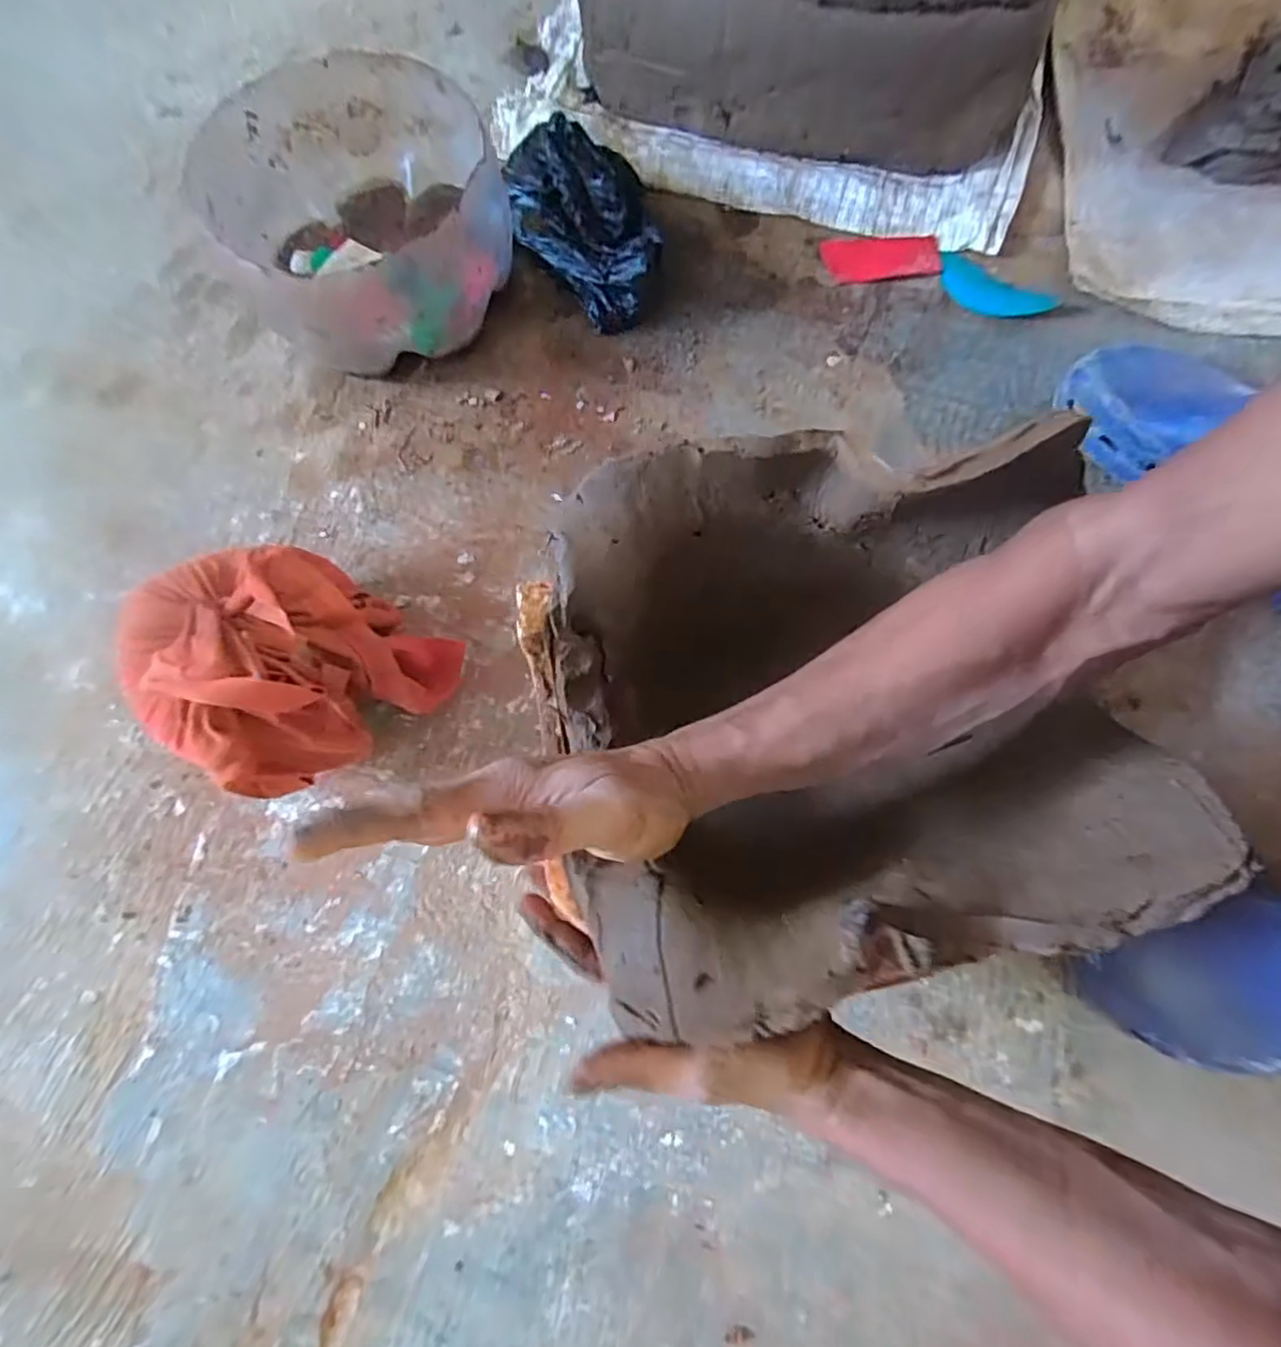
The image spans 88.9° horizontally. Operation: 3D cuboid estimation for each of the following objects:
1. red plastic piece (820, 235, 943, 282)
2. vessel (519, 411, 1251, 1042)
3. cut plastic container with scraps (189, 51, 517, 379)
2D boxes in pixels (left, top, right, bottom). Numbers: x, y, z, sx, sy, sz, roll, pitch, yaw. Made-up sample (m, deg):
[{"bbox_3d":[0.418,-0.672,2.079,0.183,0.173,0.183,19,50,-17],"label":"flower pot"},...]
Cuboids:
[{"bbox_3d":[0.232,-0.401,0.629,0.107,0.010,0.049,-4,73,1],"label":"red plastic piece"},{"bbox_3d":[0.111,0.022,0.391,0.324,0.157,0.290,-12,73,-2],"label":"vessel"},{"bbox_3d":[-0.239,-0.394,0.582,0.227,0.131,0.243,-1,73,2],"label":"cut plastic container with scraps"}]

